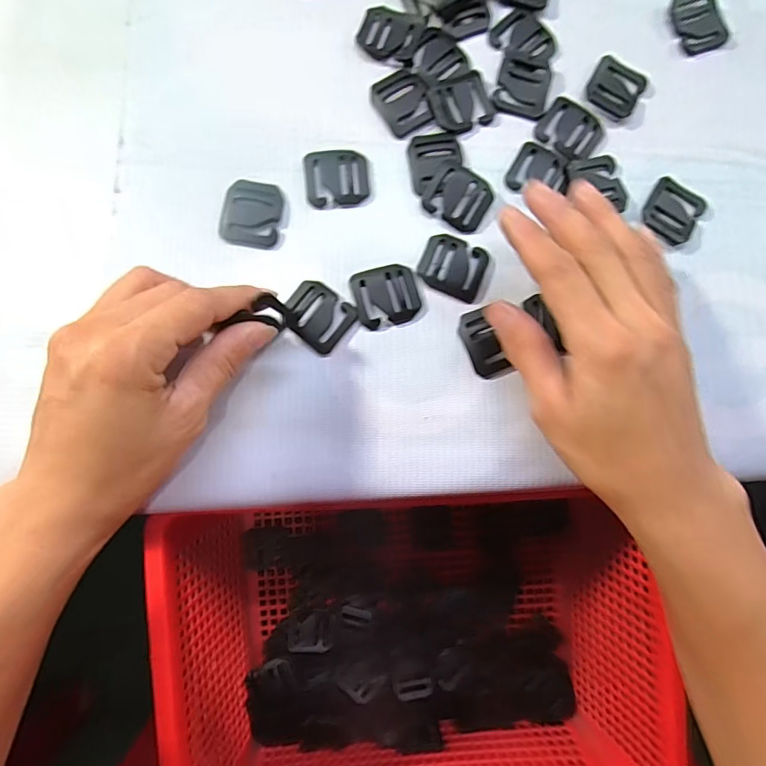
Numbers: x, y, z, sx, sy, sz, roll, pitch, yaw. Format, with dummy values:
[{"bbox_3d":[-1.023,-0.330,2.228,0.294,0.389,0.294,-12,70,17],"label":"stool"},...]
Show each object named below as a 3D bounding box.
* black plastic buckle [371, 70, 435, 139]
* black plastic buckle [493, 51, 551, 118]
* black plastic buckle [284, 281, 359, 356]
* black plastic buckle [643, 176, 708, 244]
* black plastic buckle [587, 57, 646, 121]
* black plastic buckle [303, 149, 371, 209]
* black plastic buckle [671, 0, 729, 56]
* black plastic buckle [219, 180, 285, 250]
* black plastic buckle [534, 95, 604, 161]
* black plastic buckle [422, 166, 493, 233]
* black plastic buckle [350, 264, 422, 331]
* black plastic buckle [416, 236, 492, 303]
[{"bbox_3d":[0.012,-0.159,0.275,0.030,0.004,0.036,-30,85,-6],"label":"black plastic buckle"},{"bbox_3d":[0.081,-0.171,0.280,0.030,0.004,0.034,16,82,-1],"label":"black plastic buckle"},{"bbox_3d":[-0.034,-0.035,0.258,0.033,0.006,0.030,37,82,2],"label":"black plastic buckle"},{"bbox_3d":[0.163,-0.097,0.274,0.030,0.006,0.037,31,82,1],"label":"black plastic buckle"},{"bbox_3d":[0.134,-0.170,0.283,0.029,0.004,0.035,29,82,1],"label":"black plastic buckle"},{"bbox_3d":[-0.025,-0.113,0.269,0.035,0.005,0.031,-6,83,-4],"label":"black plastic buckle"},{"bbox_3d":[0.189,-0.216,0.292,0.030,0.006,0.035,-23,84,-6],"label":"black plastic buckle"},{"bbox_3d":[-0.071,-0.091,0.264,0.031,0.004,0.036,10,82,-2],"label":"black plastic buckle"},{"bbox_3d":[0.107,-0.145,0.277,0.034,0.004,0.032,36,82,2],"label":"black plastic buckle"},{"bbox_3d":[0.042,-0.102,0.268,0.033,0.008,0.030,35,82,2],"label":"black plastic buckle"},{"bbox_3d":[0.002,-0.047,0.262,0.034,0.004,0.031,-16,84,-5],"label":"black plastic buckle"},{"bbox_3d":[0.039,-0.063,0.265,0.036,0.004,0.031,26,82,1],"label":"black plastic buckle"}]

